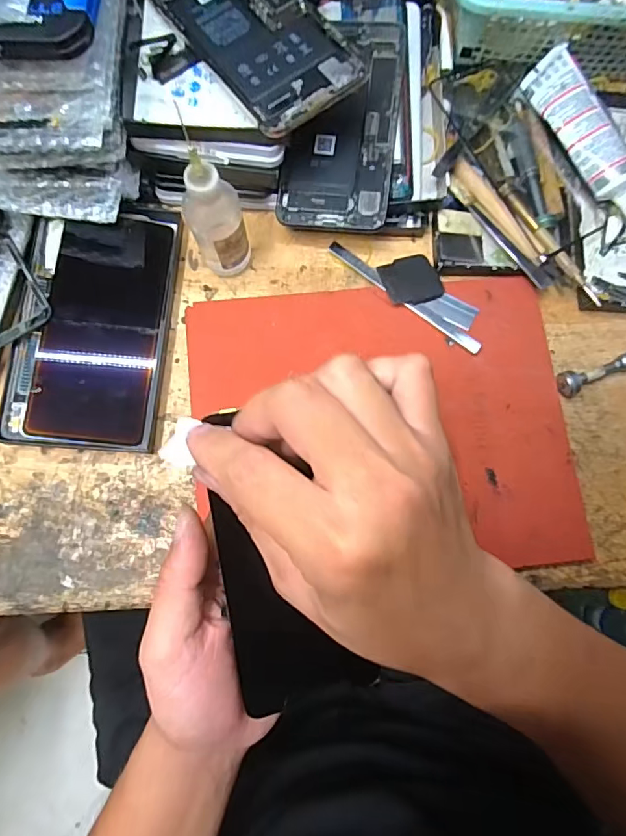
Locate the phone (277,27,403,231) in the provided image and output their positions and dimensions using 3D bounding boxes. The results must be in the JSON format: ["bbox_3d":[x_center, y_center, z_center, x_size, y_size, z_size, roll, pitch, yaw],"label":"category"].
[{"bbox_3d":[0.021,-0.210,0.361,0.076,0.005,0.155,6,86,5],"label":"phone"}]

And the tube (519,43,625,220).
[{"bbox_3d":[0.208,-0.200,0.373,0.038,0.027,0.153,-31,82,-8],"label":"tube"}]

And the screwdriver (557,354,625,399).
[{"bbox_3d":[0.233,-0.043,0.364,0.126,0.018,0.017,-21,80,-7],"label":"screwdriver"}]

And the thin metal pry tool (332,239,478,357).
[{"bbox_3d":[0.065,-0.087,0.361,0.129,0.004,0.011,37,79,8],"label":"thin metal pry tool"}]

